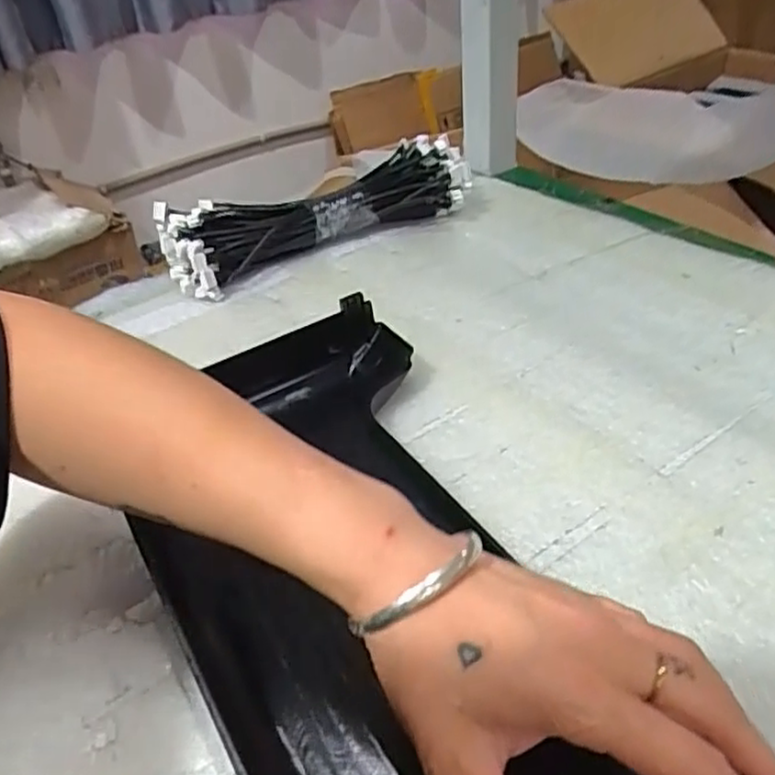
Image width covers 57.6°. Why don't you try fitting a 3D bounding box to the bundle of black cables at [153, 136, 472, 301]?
[{"bbox_3d":[-0.054,-0.149,0.605,0.270,0.057,0.064,-23,41,-20],"label":"bundle of black cables"}]

